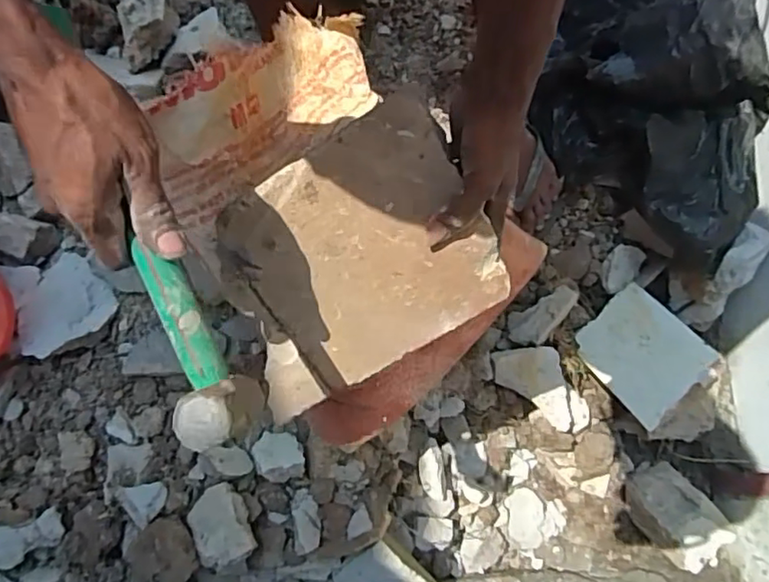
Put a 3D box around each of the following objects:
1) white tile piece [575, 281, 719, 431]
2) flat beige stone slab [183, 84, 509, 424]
[{"bbox_3d":[0.363,0.084,0.854,0.131,0.010,0.176,-45,46,11],"label":"white tile piece"},{"bbox_3d":[-0.035,-0.023,0.525,0.247,0.012,0.192,-31,106,11],"label":"flat beige stone slab"}]

